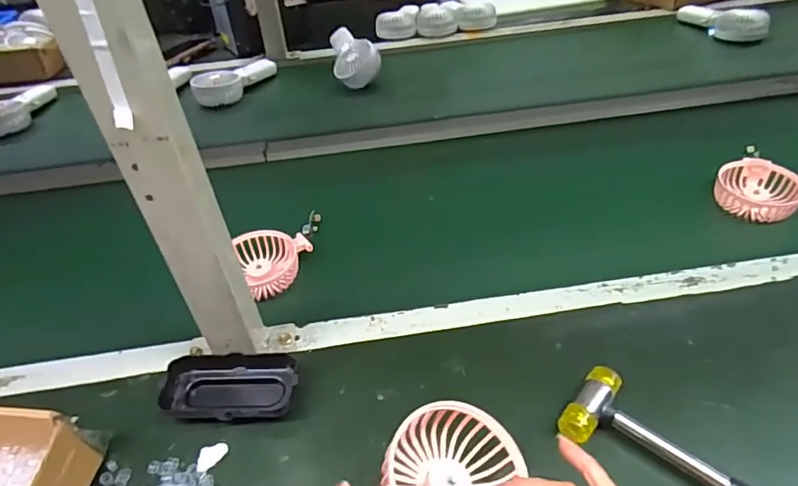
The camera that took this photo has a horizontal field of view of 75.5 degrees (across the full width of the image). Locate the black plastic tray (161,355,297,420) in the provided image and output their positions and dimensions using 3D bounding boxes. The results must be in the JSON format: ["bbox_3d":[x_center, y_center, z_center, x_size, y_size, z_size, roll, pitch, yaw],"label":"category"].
[{"bbox_3d":[-0.139,0.124,0.434,0.110,0.029,0.058,-3,42,2],"label":"black plastic tray"}]

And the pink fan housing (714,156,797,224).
[{"bbox_3d":[0.432,-0.064,0.619,0.091,0.033,0.086,-35,50,-29],"label":"pink fan housing"}]

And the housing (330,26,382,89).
[{"bbox_3d":[-0.091,-0.368,0.999,0.080,0.064,0.176,-12,43,-8],"label":"housing"}]

